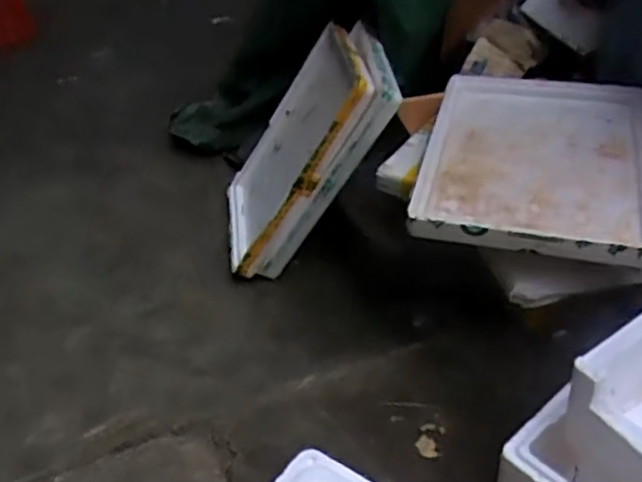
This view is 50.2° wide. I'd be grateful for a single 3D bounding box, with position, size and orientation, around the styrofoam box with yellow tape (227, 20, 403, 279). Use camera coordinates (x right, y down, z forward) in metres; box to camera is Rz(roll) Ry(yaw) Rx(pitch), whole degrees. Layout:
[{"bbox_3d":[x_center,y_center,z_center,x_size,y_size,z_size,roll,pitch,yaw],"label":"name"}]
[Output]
[{"bbox_3d":[-0.043,-0.236,1.806,0.115,0.664,0.492,25,21,-26],"label":"styrofoam box with yellow tape"}]

